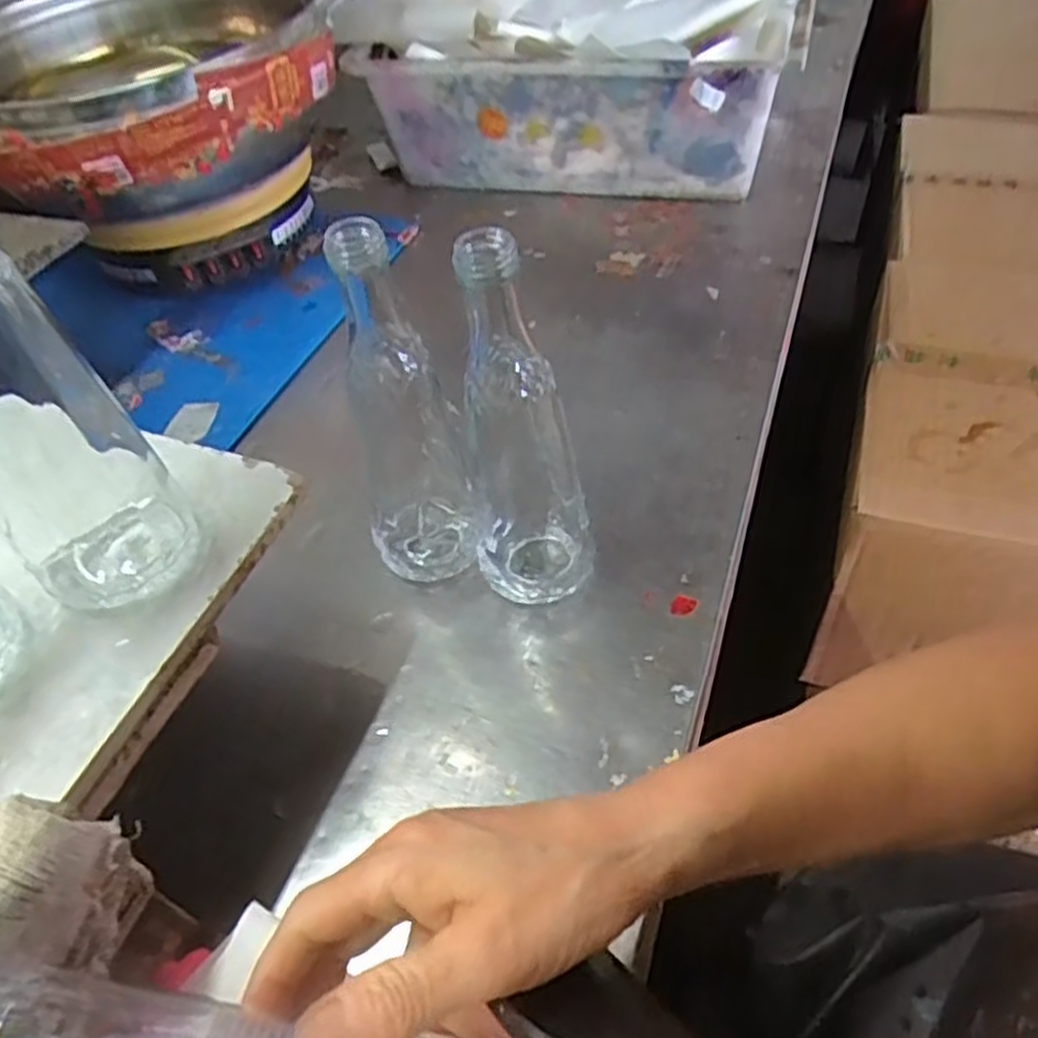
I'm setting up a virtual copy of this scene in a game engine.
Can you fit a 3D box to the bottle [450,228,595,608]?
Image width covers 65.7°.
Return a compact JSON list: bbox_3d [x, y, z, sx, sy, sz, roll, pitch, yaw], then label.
[{"bbox_3d":[0.001,-0.043,0.414,0.065,0.211,0.067,-9,46,2],"label":"bottle"}]

